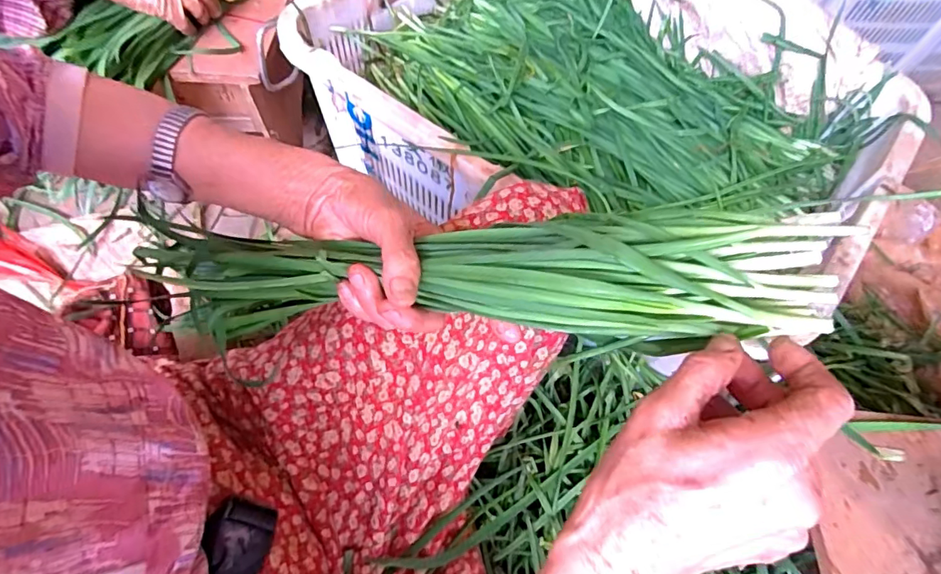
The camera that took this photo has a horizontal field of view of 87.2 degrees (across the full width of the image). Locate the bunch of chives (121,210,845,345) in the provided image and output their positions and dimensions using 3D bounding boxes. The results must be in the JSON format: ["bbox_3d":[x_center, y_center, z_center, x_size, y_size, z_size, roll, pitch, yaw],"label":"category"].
[{"bbox_3d":[-0.018,-0.004,0.293,0.394,0.076,0.057,0,58,18],"label":"bunch of chives"}]

